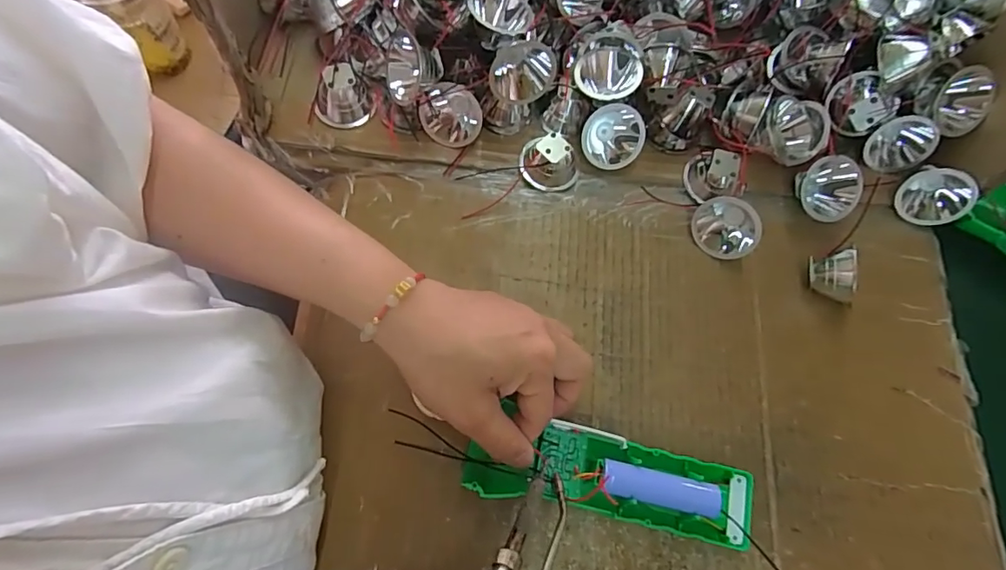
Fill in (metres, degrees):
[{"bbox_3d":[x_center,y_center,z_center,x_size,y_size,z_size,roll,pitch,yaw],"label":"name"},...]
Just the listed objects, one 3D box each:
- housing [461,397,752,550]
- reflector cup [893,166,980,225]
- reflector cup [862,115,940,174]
[{"bbox_3d":[0.059,0.106,0.280,0.156,0.020,0.046,10,71,-1],"label":"housing"},{"bbox_3d":[0.301,-0.064,0.355,0.037,0.043,0.024,42,55,6],"label":"reflector cup"},{"bbox_3d":[0.280,-0.098,0.362,0.021,0.043,0.033,-32,73,-10],"label":"reflector cup"}]

